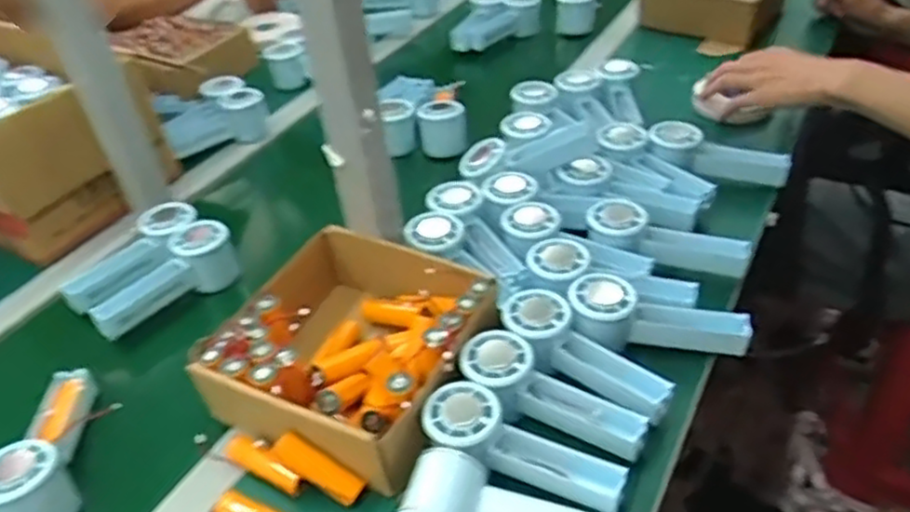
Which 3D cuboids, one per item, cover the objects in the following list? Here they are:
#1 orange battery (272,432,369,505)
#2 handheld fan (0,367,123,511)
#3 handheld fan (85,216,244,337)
[{"bbox_3d":[-0.103,0.159,0.531,0.073,0.014,0.020,32,48,5],"label":"orange battery"},{"bbox_3d":[-0.324,0.149,0.571,0.054,0.056,0.149,-5,39,2],"label":"handheld fan"},{"bbox_3d":[-0.300,0.024,0.726,0.147,0.058,0.048,-33,46,-29],"label":"handheld fan"}]

